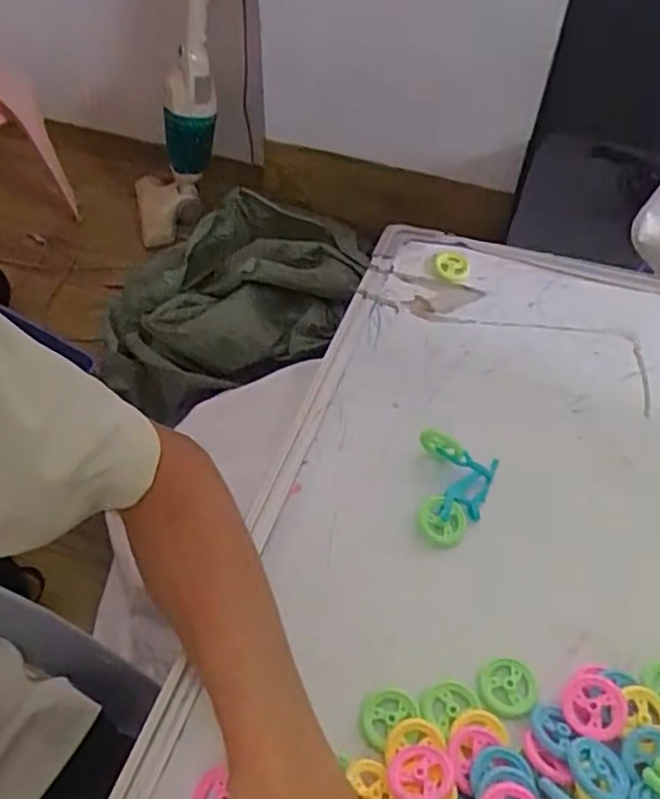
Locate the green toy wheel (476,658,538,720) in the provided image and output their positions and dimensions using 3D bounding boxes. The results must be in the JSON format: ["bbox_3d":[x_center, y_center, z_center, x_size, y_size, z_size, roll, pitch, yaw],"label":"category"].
[{"bbox_3d":[0.091,0.148,0.342,0.031,0.004,0.028,-10,50,-10],"label":"green toy wheel"}]

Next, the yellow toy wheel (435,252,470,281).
[{"bbox_3d":[0.105,-0.114,0.573,0.027,0.012,0.028,1,49,-1],"label":"yellow toy wheel"}]

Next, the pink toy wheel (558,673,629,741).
[{"bbox_3d":[0.129,0.151,0.329,0.030,0.006,0.029,-18,53,25],"label":"pink toy wheel"}]

